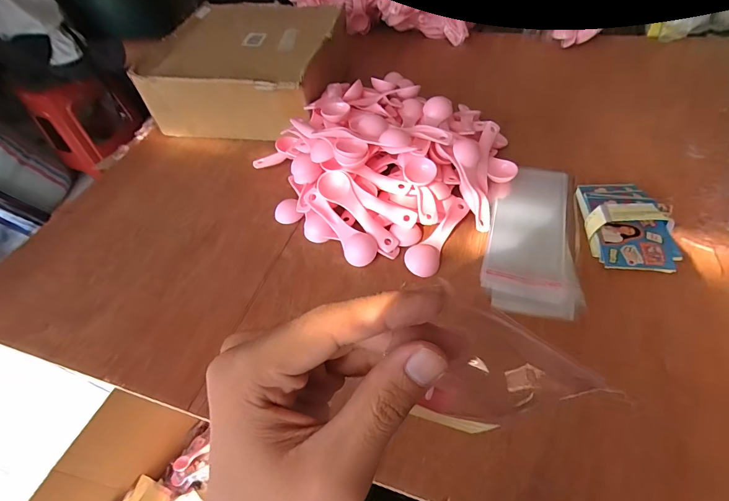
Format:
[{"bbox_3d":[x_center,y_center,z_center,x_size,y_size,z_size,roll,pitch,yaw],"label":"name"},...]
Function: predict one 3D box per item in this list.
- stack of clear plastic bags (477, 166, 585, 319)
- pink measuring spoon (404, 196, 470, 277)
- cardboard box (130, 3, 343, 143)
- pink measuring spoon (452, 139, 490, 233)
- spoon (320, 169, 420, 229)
[{"bbox_3d":[0.178,-0.024,0.399,0.088,0.004,0.203,10,52,14],"label":"stack of clear plastic bags"},{"bbox_3d":[0.078,-0.017,0.400,0.031,0.011,0.110,22,56,23],"label":"pink measuring spoon"},{"bbox_3d":[-0.183,-0.303,0.622,0.274,0.090,0.277,7,52,12],"label":"cardboard box"},{"bbox_3d":[0.121,-0.074,0.419,0.034,0.020,0.113,-7,71,1],"label":"pink measuring spoon"},{"bbox_3d":[0.003,-0.054,0.407,0.112,0.017,0.027,26,57,8],"label":"spoon"}]

